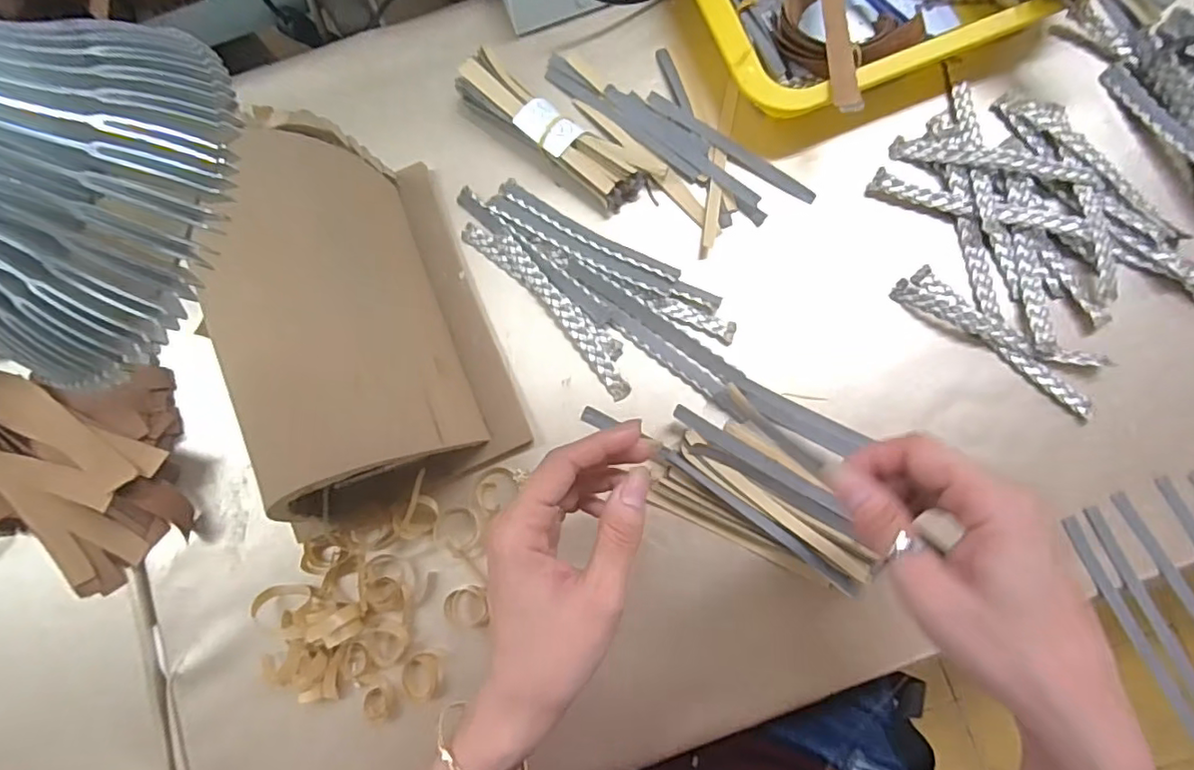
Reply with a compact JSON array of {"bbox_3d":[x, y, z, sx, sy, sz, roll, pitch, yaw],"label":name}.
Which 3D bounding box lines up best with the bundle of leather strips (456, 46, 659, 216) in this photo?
[{"bbox_3d":[-0.028,-0.169,0.398,0.145,0.027,0.038,39,85,7],"label":"bundle of leather strips"}]

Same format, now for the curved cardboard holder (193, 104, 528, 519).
[{"bbox_3d":[-0.137,-0.041,0.337,0.127,0.110,0.200,-20,81,-1],"label":"curved cardboard holder"}]

